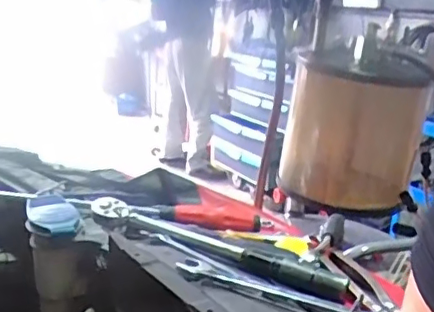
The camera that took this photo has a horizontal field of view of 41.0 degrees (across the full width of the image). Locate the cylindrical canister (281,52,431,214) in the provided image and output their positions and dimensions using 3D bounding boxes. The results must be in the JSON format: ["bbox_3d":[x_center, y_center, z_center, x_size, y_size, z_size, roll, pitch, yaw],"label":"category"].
[{"bbox_3d":[0.261,-0.045,1.127,0.227,0.255,0.179,-2,16,-18],"label":"cylindrical canister"}]

